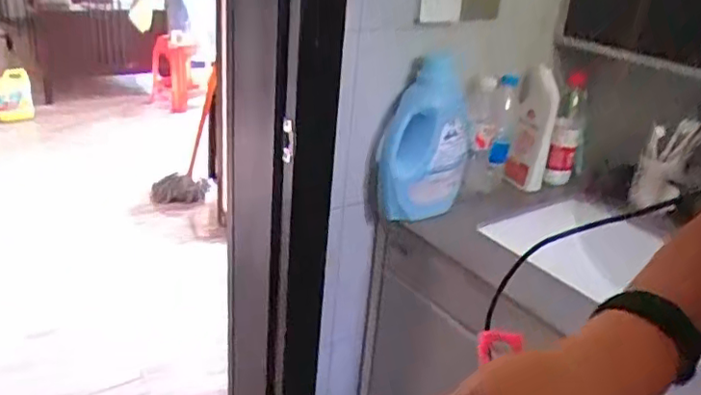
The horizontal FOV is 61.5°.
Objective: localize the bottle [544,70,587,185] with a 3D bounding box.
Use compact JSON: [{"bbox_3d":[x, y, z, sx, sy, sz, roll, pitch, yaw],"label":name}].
[{"bbox_3d":[0.443,-0.139,1.193,0.054,0.231,0.052,13,-1,18],"label":"bottle"}]

